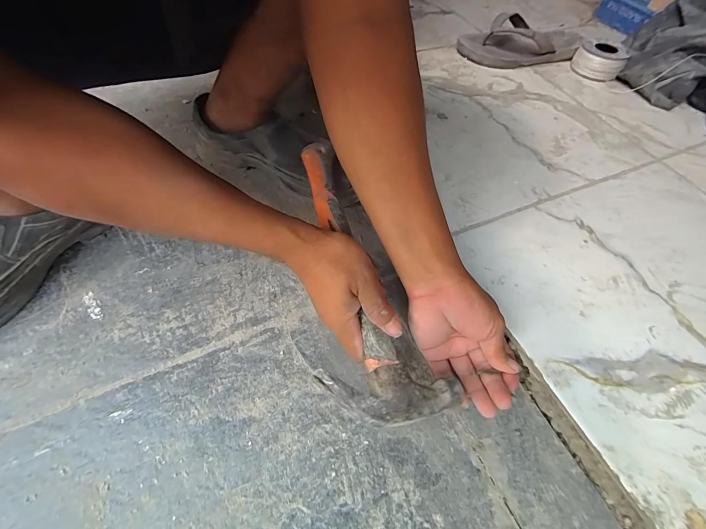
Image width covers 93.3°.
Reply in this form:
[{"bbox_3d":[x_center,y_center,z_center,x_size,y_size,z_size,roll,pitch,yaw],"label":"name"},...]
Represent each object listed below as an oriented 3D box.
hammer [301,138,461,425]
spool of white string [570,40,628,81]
[{"bbox_3d":[-0.003,-0.011,0.336,0.108,0.039,0.319,-13,60,-10],"label":"hammer"},{"bbox_3d":[0.460,-0.383,0.623,0.087,0.043,0.082,32,60,15],"label":"spool of white string"}]

